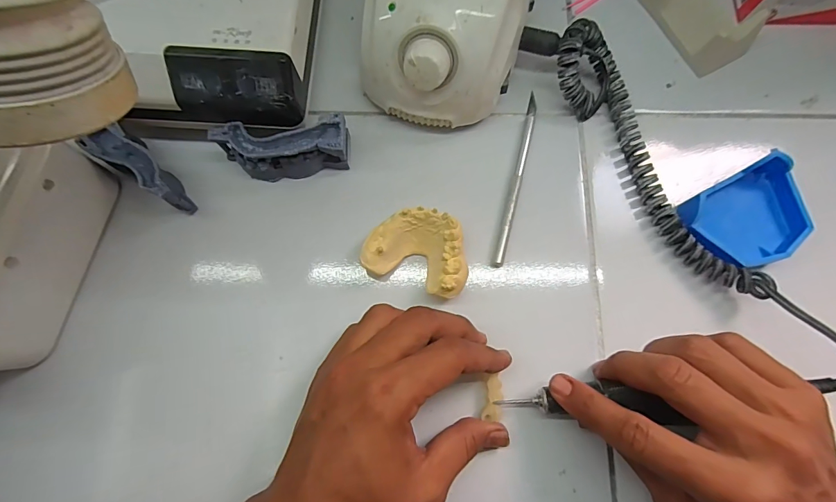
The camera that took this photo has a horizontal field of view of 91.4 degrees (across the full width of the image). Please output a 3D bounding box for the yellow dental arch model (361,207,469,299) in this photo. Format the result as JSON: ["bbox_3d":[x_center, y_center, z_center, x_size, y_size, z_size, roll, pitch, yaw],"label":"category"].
[{"bbox_3d":[0.002,-0.002,0.270,0.067,0.022,0.050,18,79,4],"label":"yellow dental arch model"}]

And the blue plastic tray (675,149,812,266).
[{"bbox_3d":[0.225,-0.022,0.275,0.076,0.022,0.061,-30,80,-6],"label":"blue plastic tray"}]

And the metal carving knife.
[{"bbox_3d":[0.072,-0.054,0.295,0.007,0.009,0.133,14,79,3],"label":"metal carving knife"}]

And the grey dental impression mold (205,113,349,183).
[{"bbox_3d":[-0.091,-0.070,0.282,0.085,0.031,0.030,-7,78,-1],"label":"grey dental impression mold"}]

